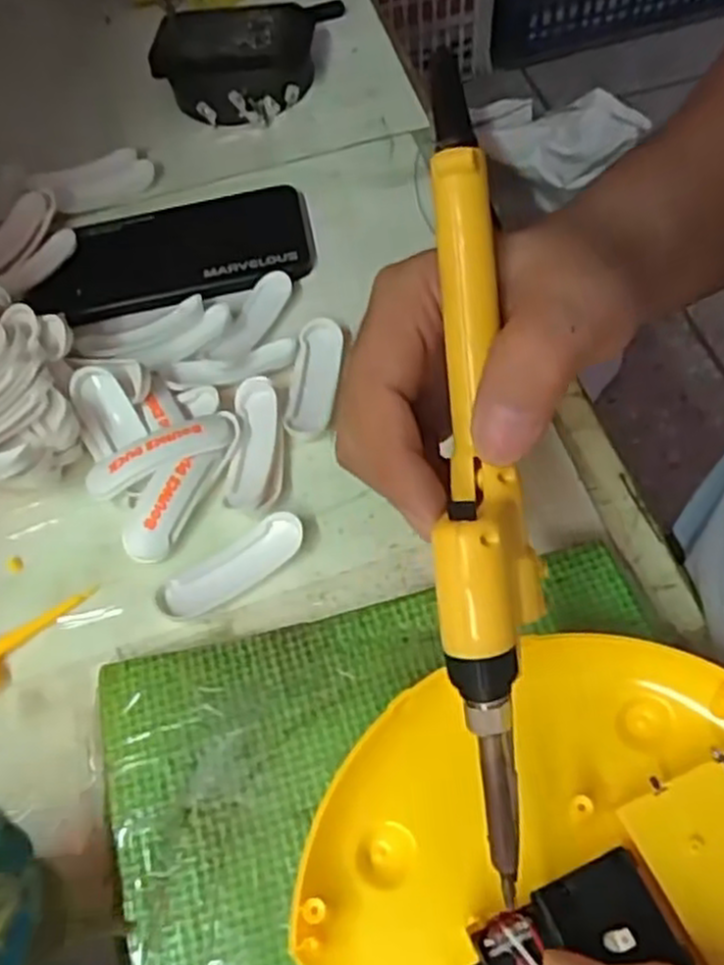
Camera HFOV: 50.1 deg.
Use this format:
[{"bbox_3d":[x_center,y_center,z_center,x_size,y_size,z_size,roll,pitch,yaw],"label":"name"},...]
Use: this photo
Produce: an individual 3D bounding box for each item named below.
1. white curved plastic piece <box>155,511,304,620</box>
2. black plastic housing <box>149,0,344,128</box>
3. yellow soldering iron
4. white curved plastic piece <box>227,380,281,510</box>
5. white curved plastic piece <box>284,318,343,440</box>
[{"bbox_3d":[-0.057,0.037,0.343,0.069,0.008,0.022,-30,60,-12],"label":"white curved plastic piece"},{"bbox_3d":[-0.067,-0.299,0.533,0.147,0.042,0.087,-28,60,-8],"label":"black plastic housing"},{"bbox_3d":[0.033,-0.012,0.217,0.029,0.025,0.226,-3,81,0],"label":"yellow soldering iron"},{"bbox_3d":[-0.051,-0.019,0.371,0.024,0.009,0.071,-3,58,4],"label":"white curved plastic piece"},{"bbox_3d":[-0.025,-0.053,0.393,0.022,0.010,0.071,3,59,8],"label":"white curved plastic piece"}]

